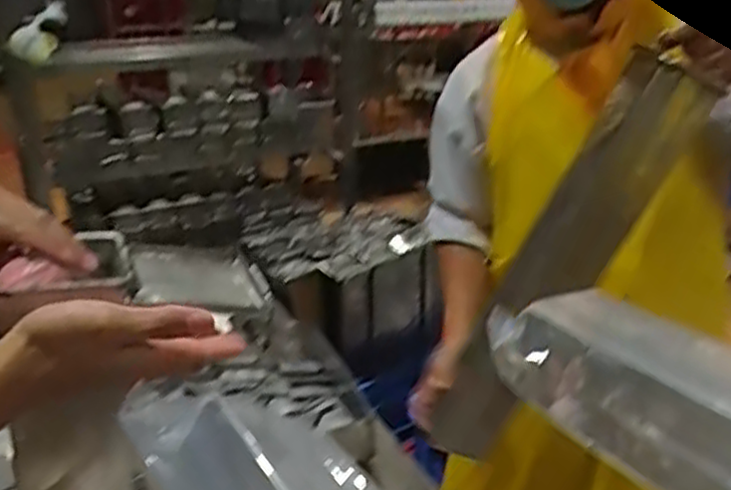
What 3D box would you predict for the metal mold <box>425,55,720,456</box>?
[{"bbox_3d":[0.269,0.040,1.052,0.106,0.610,0.093,24,16,-16],"label":"metal mold"}]

